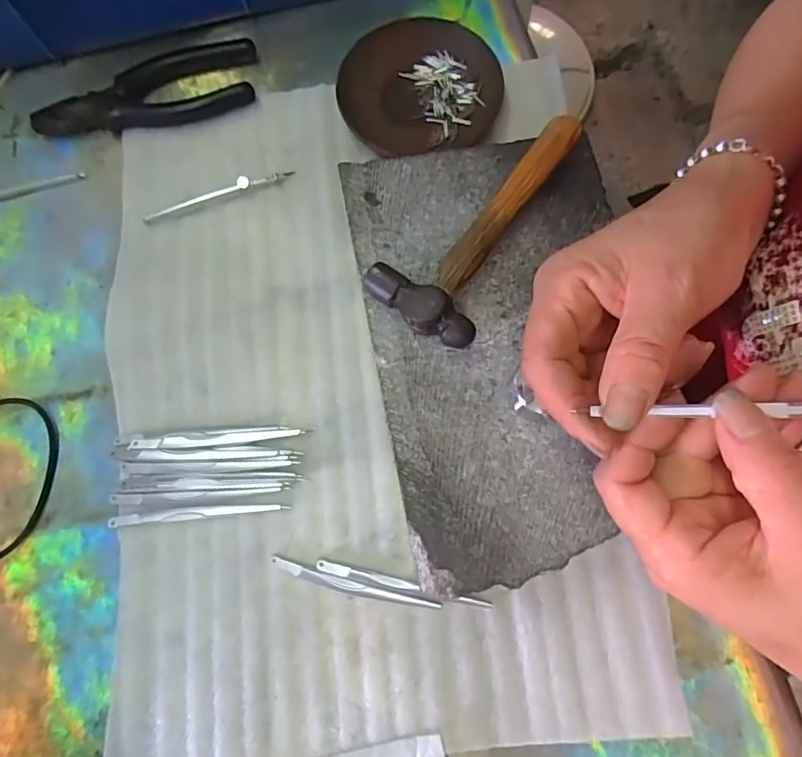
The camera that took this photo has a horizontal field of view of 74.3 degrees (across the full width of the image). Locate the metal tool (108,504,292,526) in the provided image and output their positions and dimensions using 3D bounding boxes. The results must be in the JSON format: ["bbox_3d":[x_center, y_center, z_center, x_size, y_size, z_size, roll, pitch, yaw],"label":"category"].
[{"bbox_3d":[-0.123,0.082,0.321,0.107,0.004,0.008,-6,76,0],"label":"metal tool"}]

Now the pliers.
[{"bbox_3d":[-0.188,-0.211,0.389,0.163,0.015,0.055,-12,76,-1],"label":"pliers"}]

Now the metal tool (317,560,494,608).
[{"bbox_3d":[0.001,0.121,0.309,0.103,0.004,0.006,12,77,5],"label":"metal tool"}]

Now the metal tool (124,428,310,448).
[{"bbox_3d":[-0.113,0.037,0.330,0.108,0.007,0.010,-2,76,1],"label":"metal tool"}]

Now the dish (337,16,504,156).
[{"bbox_3d":[0.014,-0.212,0.383,0.116,0.012,0.103,-13,76,-1],"label":"dish"}]

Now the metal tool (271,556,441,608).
[{"bbox_3d":[-0.028,0.122,0.310,0.100,0.005,0.009,15,77,5],"label":"metal tool"}]

